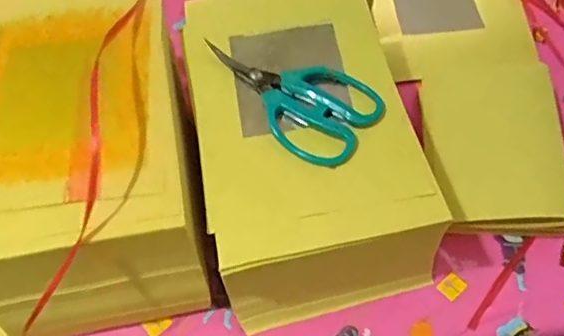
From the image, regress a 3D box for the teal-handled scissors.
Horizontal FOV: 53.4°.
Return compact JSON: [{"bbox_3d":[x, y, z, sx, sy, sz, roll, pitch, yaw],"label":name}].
[{"bbox_3d":[0.003,-0.063,0.448,0.150,0.012,0.079,35,66,19],"label":"teal-handled scissors"}]

